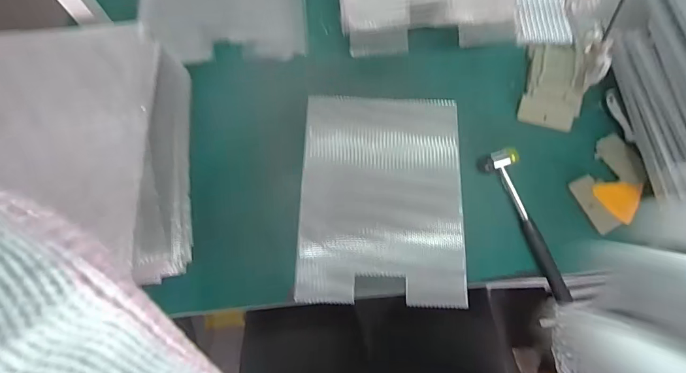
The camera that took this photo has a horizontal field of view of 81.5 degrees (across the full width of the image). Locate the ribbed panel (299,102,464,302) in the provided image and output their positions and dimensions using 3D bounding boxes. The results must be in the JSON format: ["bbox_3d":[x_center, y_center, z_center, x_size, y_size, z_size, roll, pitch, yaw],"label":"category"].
[{"bbox_3d":[0.060,0.013,0.614,0.243,0.019,0.322,2,75,-2],"label":"ribbed panel"}]

